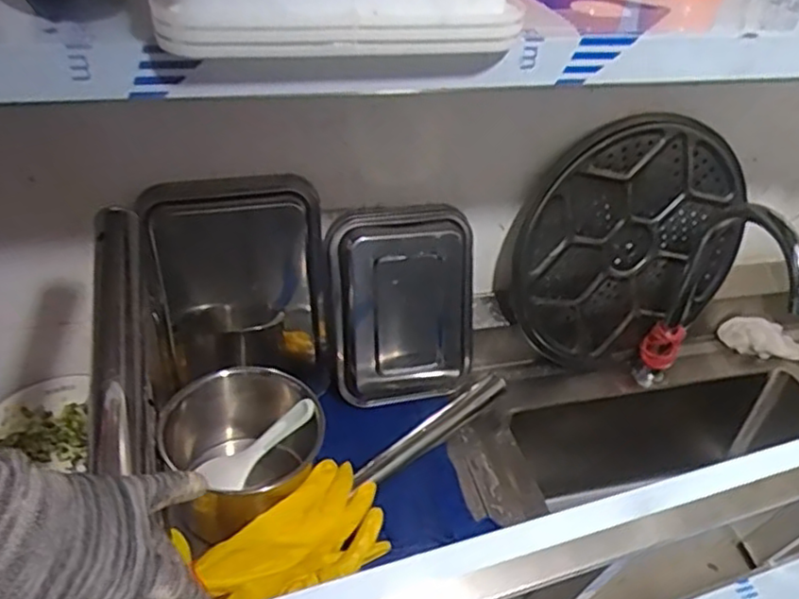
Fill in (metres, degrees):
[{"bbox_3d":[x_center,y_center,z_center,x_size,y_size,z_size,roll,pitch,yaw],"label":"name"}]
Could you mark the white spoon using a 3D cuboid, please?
[{"bbox_3d":[-0.162,0.172,0.778,0.156,0.018,0.065,-37,44,2],"label":"white spoon"}]

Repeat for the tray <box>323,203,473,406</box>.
[{"bbox_3d":[0.003,0.014,0.906,0.200,0.274,0.048,-5,25,-8],"label":"tray"}]

